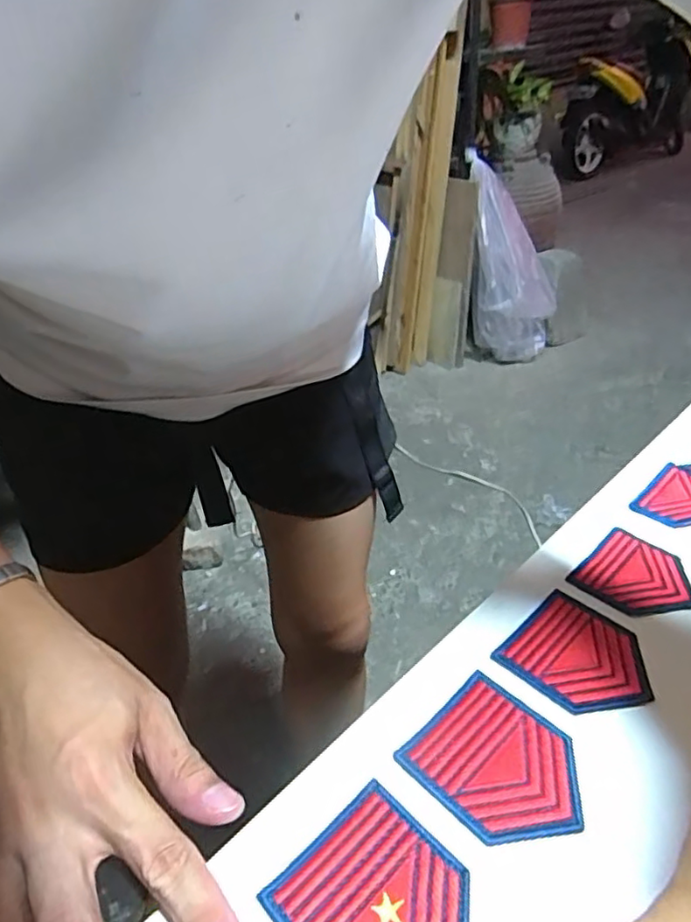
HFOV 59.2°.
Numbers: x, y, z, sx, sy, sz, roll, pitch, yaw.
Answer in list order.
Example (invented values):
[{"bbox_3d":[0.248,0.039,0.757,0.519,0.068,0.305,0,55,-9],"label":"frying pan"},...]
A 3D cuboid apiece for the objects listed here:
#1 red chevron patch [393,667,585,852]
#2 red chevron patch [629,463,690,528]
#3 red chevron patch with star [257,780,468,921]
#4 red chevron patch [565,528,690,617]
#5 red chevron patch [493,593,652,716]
[{"bbox_3d":[0.068,0.135,0.271,0.062,0.004,0.071,-29,43,-32],"label":"red chevron patch"},{"bbox_3d":[0.229,0.026,0.410,0.049,0.006,0.063,28,45,36],"label":"red chevron patch"},{"bbox_3d":[0.013,0.167,0.228,0.062,0.004,0.070,-31,43,-33],"label":"red chevron patch with star"},{"bbox_3d":[0.171,0.068,0.357,0.062,0.005,0.059,-29,42,-31],"label":"red chevron patch"},{"bbox_3d":[0.121,0.101,0.313,0.063,0.005,0.066,-30,43,-33],"label":"red chevron patch"}]

